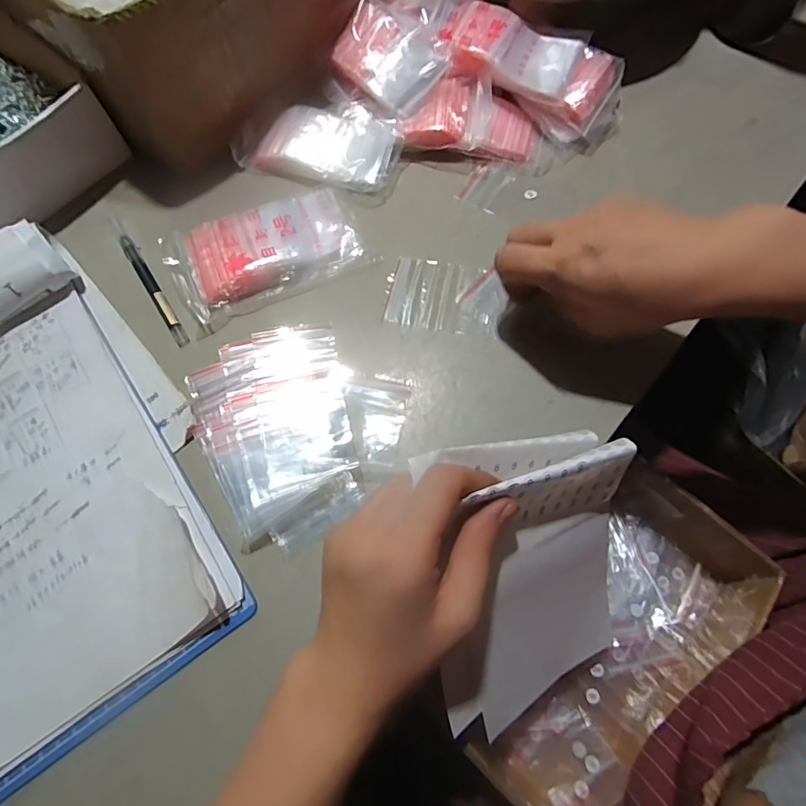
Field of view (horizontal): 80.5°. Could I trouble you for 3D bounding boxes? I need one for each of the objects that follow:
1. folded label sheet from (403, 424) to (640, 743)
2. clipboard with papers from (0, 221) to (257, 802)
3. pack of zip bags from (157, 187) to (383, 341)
[{"bbox_3d":[0.081,0.112,0.306,0.146,0.050,0.198,-12,106,-24],"label":"folded label sheet"},{"bbox_3d":[-0.267,0.055,0.302,0.247,0.044,0.322,-34,71,-10],"label":"clipboard with papers"},{"bbox_3d":[-0.110,-0.121,0.373,0.144,0.017,0.088,-25,70,-6],"label":"pack of zip bags"}]

